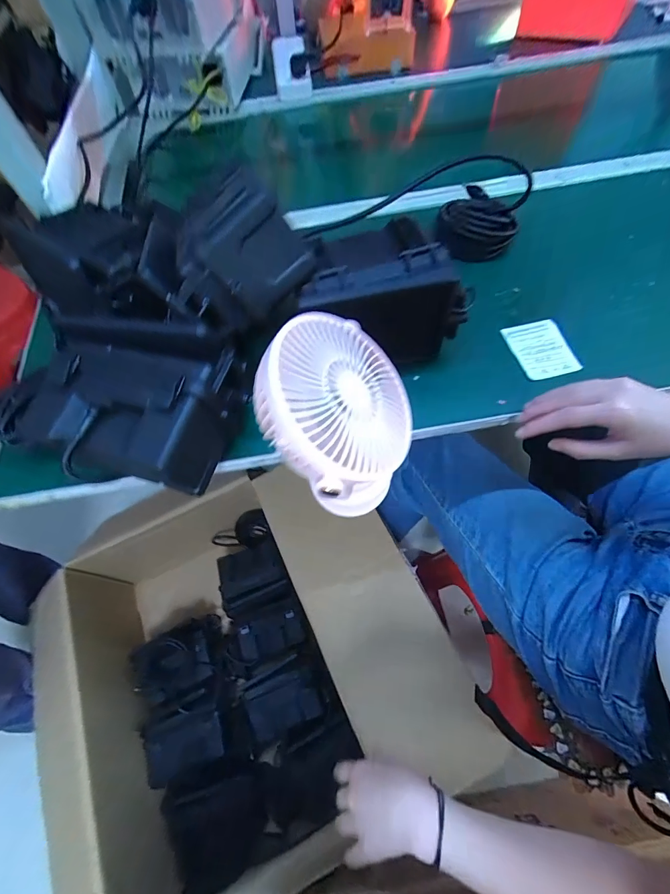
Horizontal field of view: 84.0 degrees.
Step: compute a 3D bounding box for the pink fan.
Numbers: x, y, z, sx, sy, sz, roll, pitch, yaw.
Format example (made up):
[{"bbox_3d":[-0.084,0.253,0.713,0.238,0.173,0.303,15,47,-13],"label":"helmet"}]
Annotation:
[{"bbox_3d":[-0.002,-0.037,0.344,0.152,0.075,0.147,-25,89,-43],"label":"pink fan"}]

